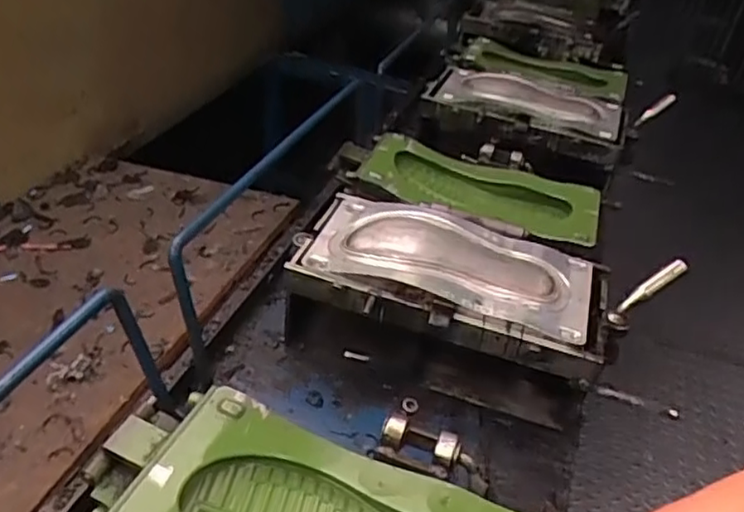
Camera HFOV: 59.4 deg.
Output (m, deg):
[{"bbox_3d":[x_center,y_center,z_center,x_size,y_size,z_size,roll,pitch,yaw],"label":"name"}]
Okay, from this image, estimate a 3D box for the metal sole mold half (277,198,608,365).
[{"bbox_3d":[0.105,0.015,0.858,0.407,0.057,0.208,18,37,9],"label":"metal sole mold half"}]

